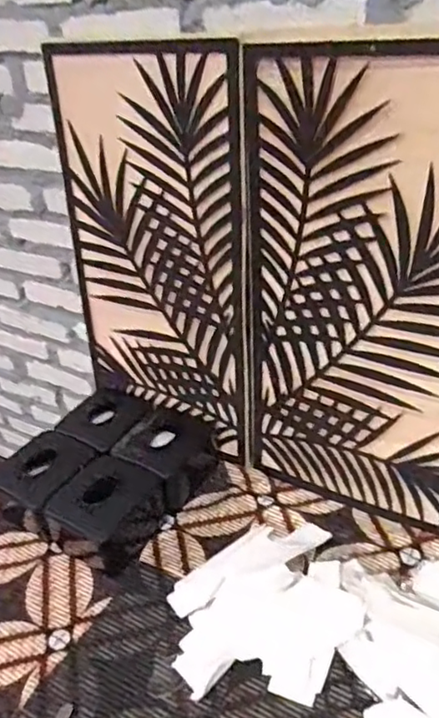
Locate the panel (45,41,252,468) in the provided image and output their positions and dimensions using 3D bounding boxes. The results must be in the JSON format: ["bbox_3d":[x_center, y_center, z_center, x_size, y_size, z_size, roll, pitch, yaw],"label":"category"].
[{"bbox_3d":[-0.092,-0.146,0.888,0.297,0.539,0.020,15,33,28],"label":"panel"}]

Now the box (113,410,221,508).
[{"bbox_3d":[-0.077,0.148,0.953,0.116,0.073,0.123,18,40,32],"label":"box"}]

